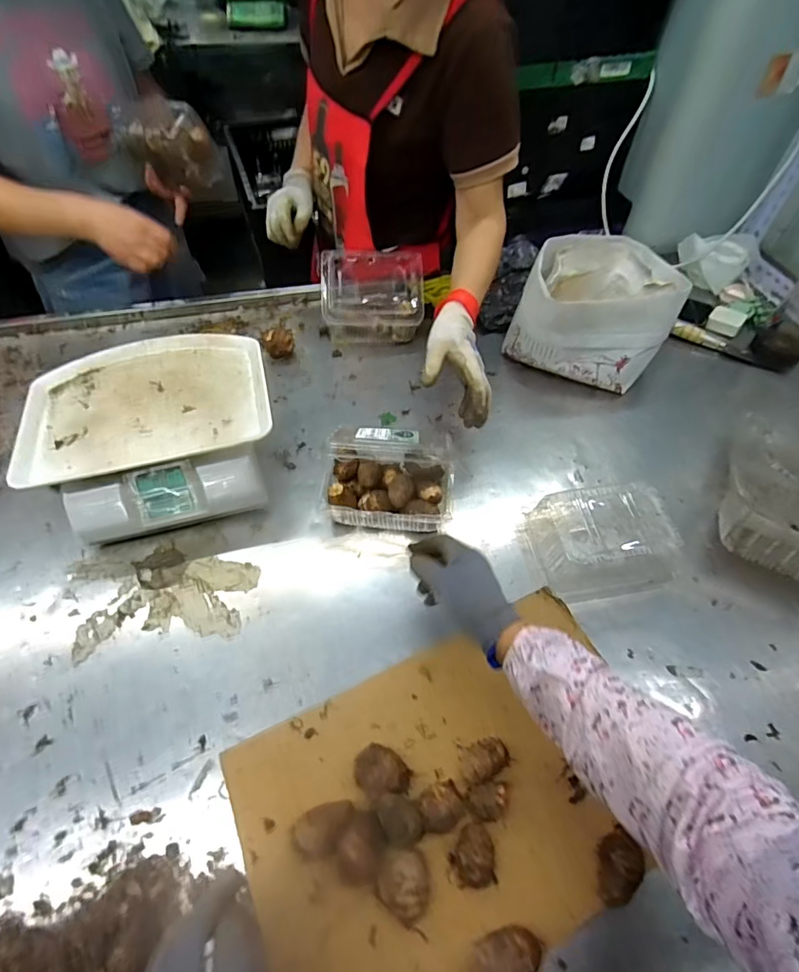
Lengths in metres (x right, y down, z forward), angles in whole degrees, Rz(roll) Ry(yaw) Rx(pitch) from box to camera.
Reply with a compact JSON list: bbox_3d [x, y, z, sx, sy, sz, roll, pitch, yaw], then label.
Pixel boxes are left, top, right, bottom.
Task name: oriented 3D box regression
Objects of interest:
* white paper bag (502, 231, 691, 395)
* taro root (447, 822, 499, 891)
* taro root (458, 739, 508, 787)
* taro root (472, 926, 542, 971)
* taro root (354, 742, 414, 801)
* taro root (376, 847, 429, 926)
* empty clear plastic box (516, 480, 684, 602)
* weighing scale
[{"bbox_3d":[0.317,-0.302,0.830,0.242,0.157,0.222,8,54,4],"label":"white paper bag"},{"bbox_3d":[0.067,0.334,0.445,0.040,0.025,0.046,1,53,-2],"label":"taro root"},{"bbox_3d":[0.083,0.274,0.490,0.052,0.032,0.034,-18,56,-15],"label":"taro root"},{"bbox_3d":[0.087,0.391,0.408,0.057,0.040,0.037,-10,54,-10],"label":"taro root"},{"bbox_3d":[-0.018,0.281,0.478,0.051,0.043,0.044,37,61,23],"label":"taro root"},{"bbox_3d":[0.005,0.348,0.432,0.046,0.028,0.047,1,53,-1],"label":"taro root"},{"bbox_3d":[0.252,0.068,0.617,0.159,0.082,0.122,-10,54,-9],"label":"empty clear plastic box"},{"bbox_3d":[-0.325,-0.071,0.675,0.292,0.125,0.253,-13,55,-12],"label":"weighing scale"}]

